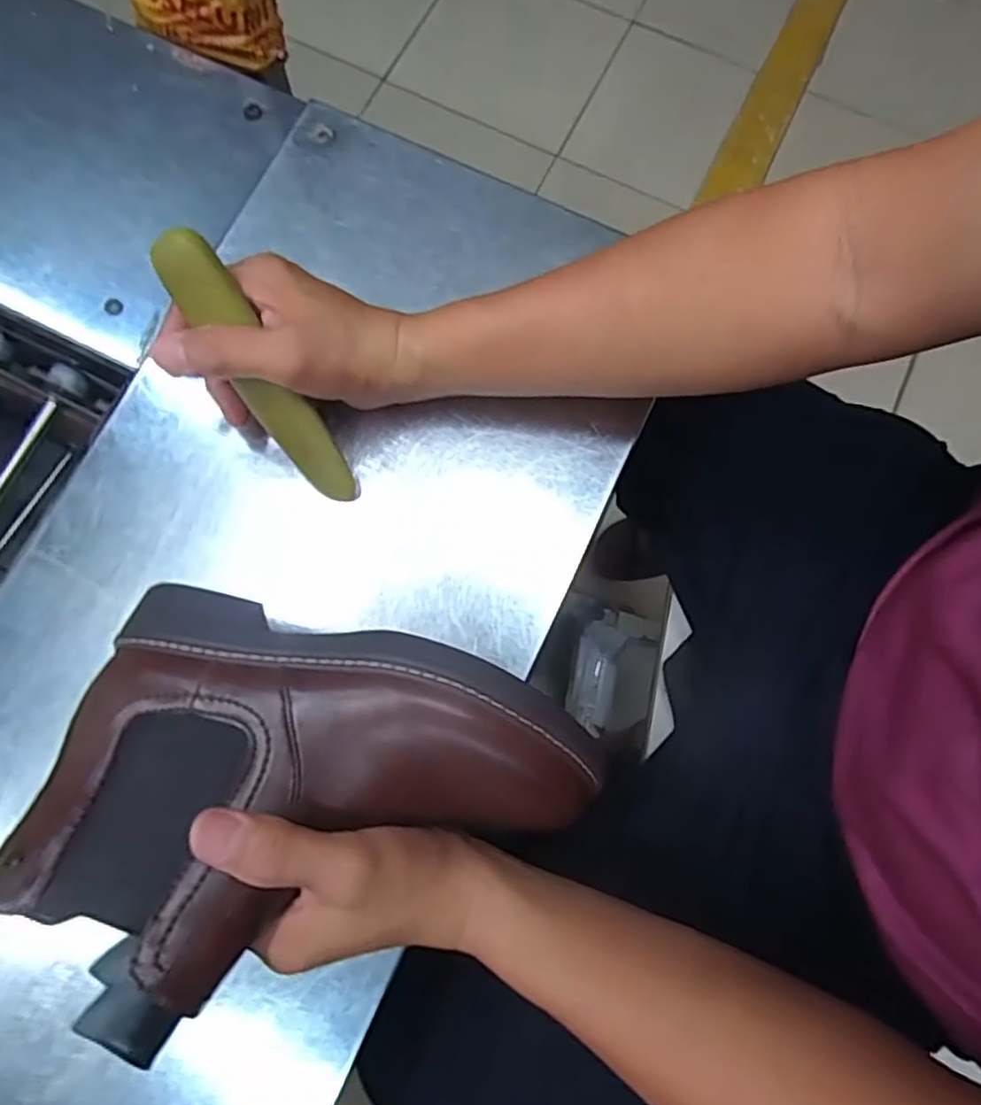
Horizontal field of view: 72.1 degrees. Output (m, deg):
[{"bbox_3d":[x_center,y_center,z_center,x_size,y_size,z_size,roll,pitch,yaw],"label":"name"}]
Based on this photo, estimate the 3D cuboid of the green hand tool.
[{"bbox_3d":[-0.124,-0.094,0.369,0.029,0.015,0.161,-33,119,-7],"label":"green hand tool"}]

